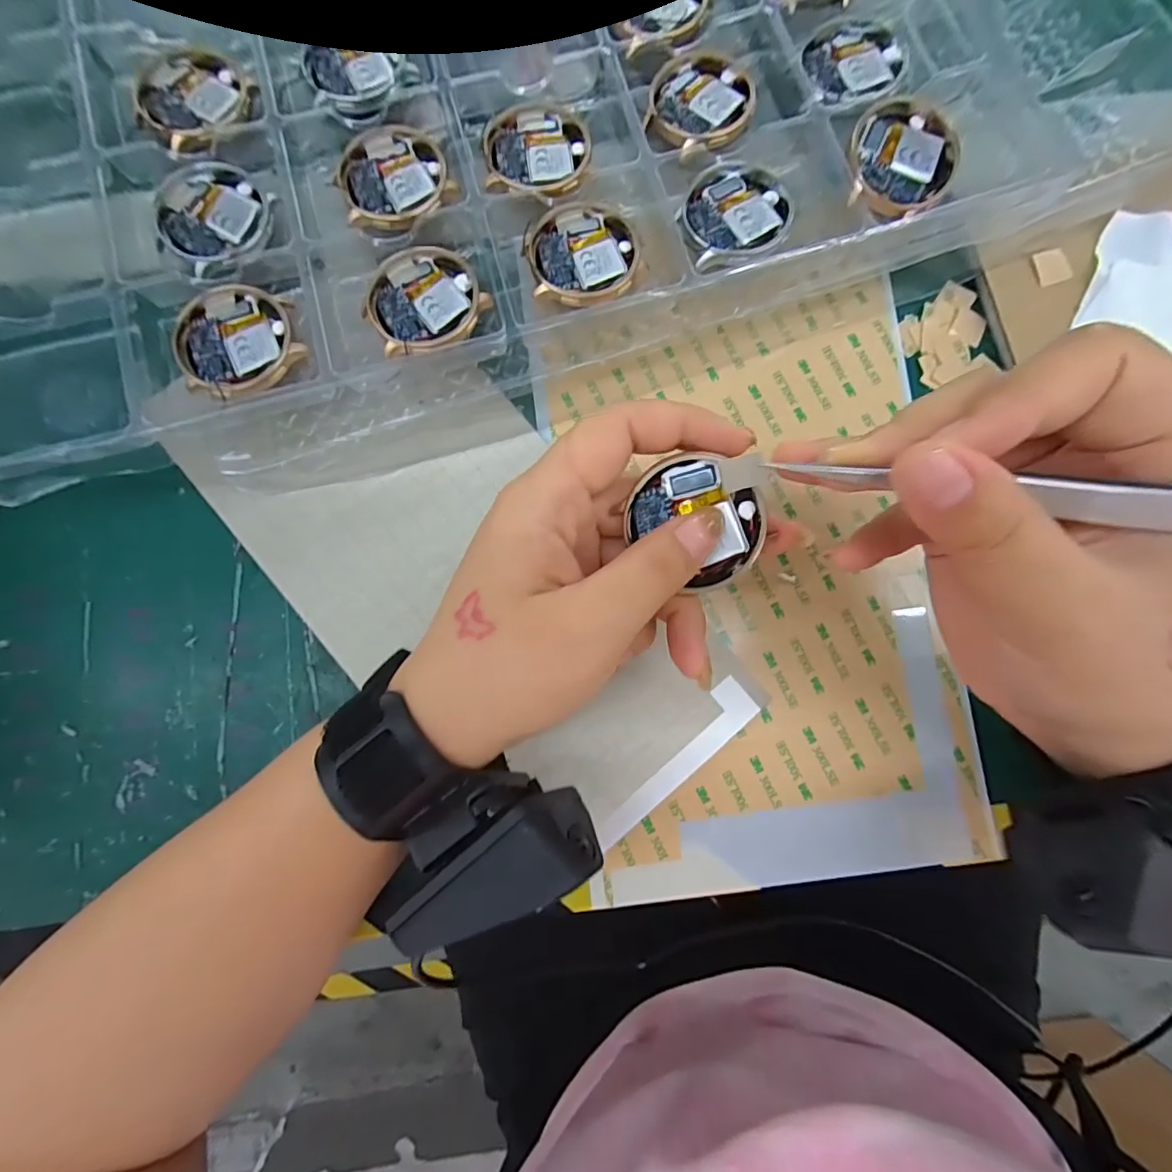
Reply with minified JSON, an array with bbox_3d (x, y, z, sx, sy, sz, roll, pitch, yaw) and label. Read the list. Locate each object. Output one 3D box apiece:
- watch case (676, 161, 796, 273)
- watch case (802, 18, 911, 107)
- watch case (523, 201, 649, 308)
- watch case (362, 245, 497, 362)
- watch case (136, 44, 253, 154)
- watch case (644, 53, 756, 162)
[{"bbox_3d":[0.063,-0.154,0.215,0.047,0.005,0.042,-22,85,-2],"label":"watch case"},{"bbox_3d":[0.115,-0.224,0.223,0.040,0.006,0.046,-13,84,-1],"label":"watch case"},{"bbox_3d":[-0.001,-0.136,0.212,0.045,0.006,0.046,-17,85,-2],"label":"watch case"},{"bbox_3d":[-0.066,-0.116,0.210,0.045,0.004,0.044,-28,85,-3],"label":"watch case"},{"bbox_3d":[-0.167,-0.209,0.221,0.045,0.005,0.046,-41,86,-4],"label":"watch case"},{"bbox_3d":[0.050,-0.210,0.226,0.045,0.005,0.049,43,86,4],"label":"watch case"}]

